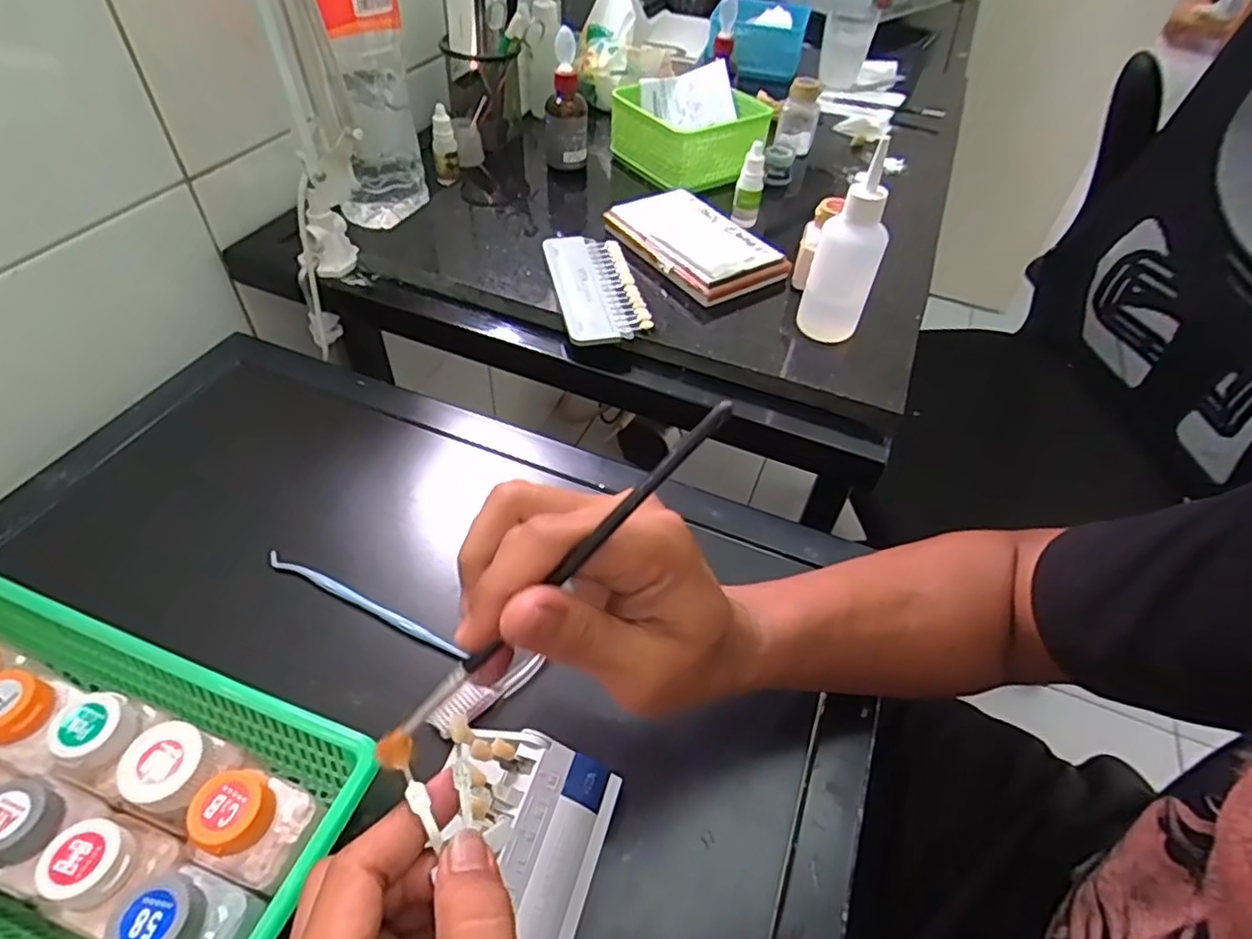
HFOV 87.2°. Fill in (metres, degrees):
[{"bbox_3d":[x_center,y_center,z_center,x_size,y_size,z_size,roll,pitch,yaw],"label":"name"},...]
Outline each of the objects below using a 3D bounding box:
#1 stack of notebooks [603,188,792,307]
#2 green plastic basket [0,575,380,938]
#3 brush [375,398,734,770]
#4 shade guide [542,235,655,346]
[{"bbox_3d":[0.063,-0.204,0.585,0.092,0.024,0.146,-26,55,-25],"label":"stack of notebooks"},{"bbox_3d":[-0.275,0.140,0.309,0.288,0.067,0.128,18,49,11],"label":"green plastic basket"},{"bbox_3d":[-0.028,0.044,0.232,0.182,0.010,0.011,-46,56,11],"label":"brush"},{"bbox_3d":[-0.026,-0.152,0.550,0.065,0.017,0.143,-8,49,-12],"label":"shade guide"}]

